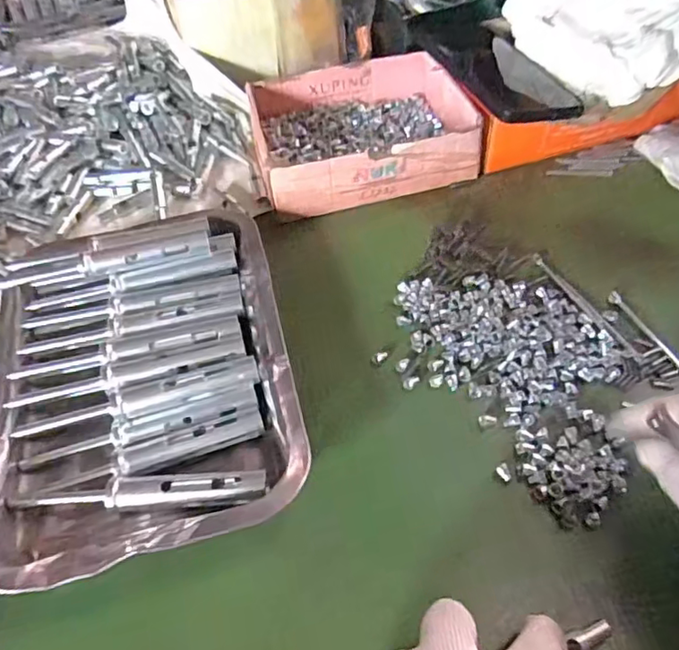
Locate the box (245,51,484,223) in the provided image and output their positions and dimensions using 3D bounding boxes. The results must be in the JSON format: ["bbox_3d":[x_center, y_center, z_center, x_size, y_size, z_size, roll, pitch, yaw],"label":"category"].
[{"bbox_3d":[0.016,-0.168,0.496,0.166,0.054,0.138,-14,53,-6],"label":"box"}]

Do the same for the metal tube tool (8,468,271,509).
[{"bbox_3d":[-0.106,0.092,0.320,0.134,0.019,0.017,-4,53,1],"label":"metal tube tool"}]

